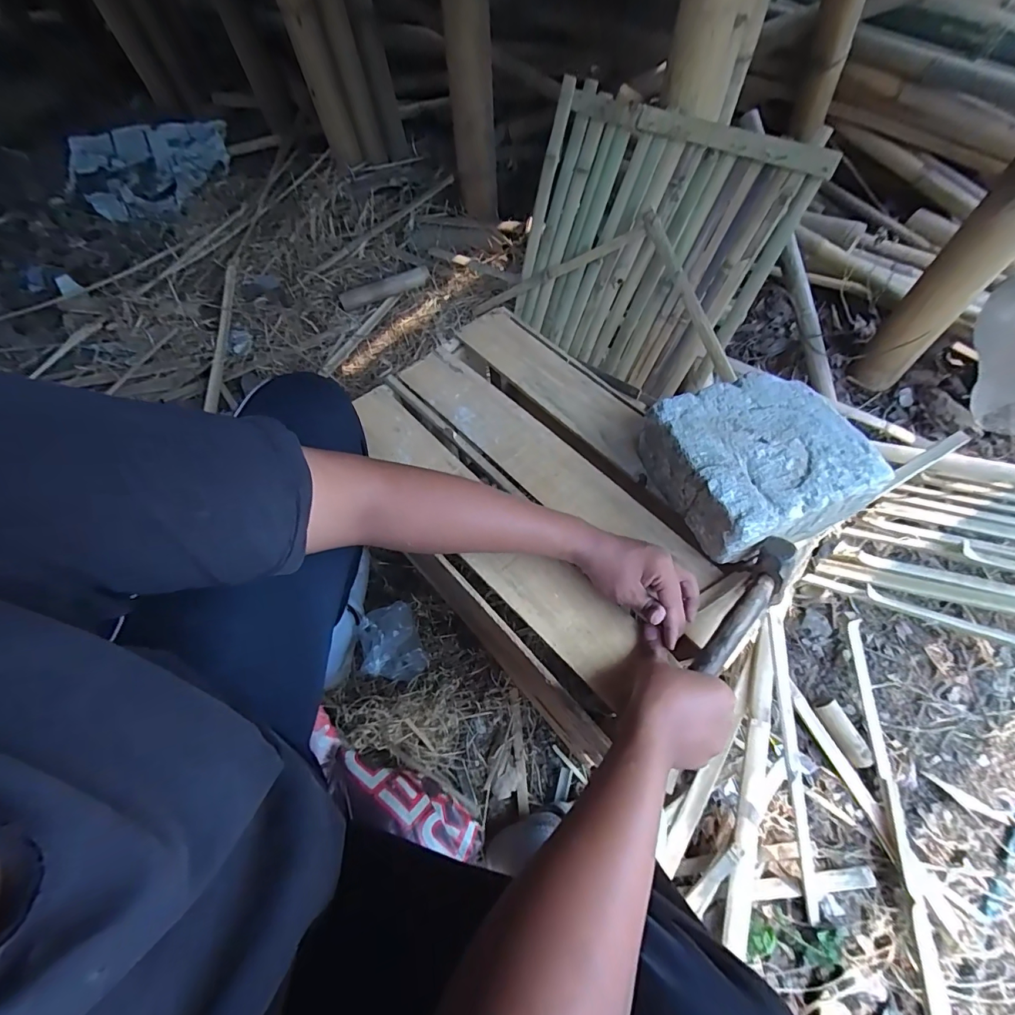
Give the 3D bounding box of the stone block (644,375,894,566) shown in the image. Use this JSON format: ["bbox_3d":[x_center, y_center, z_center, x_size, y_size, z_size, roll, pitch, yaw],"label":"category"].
[{"bbox_3d":[0.291,-0.058,0.534,0.193,0.090,0.199,-19,64,-8],"label":"stone block"}]

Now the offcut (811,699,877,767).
[{"bbox_3d":[0.563,0.377,0.744,0.040,0.030,0.107,-23,65,-10],"label":"offcut"}]

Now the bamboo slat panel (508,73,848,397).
[{"bbox_3d":[0.251,-0.496,0.891,0.485,0.448,0.038,32,43,18],"label":"bamboo slat panel"}]

